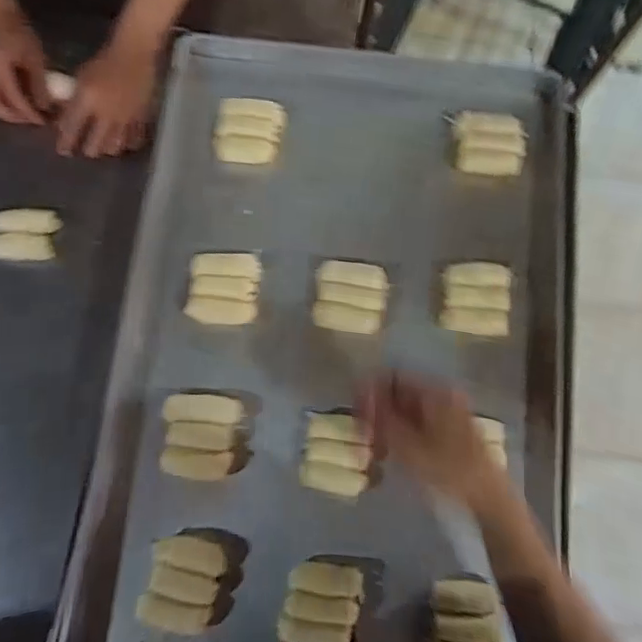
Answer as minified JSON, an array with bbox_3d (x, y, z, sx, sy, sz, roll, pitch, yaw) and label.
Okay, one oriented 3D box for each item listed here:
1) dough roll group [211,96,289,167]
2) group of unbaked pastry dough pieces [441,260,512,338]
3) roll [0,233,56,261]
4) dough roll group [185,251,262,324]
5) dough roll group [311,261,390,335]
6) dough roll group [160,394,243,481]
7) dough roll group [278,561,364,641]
[{"bbox_3d":[-0.081,-0.219,0.674,0.073,0.023,0.078,7,75,0],"label":"dough roll group"},{"bbox_3d":[0.168,-0.024,0.631,0.070,0.031,0.076,7,75,0],"label":"group of unbaked pastry dough pieces"},{"bbox_3d":[-0.343,-0.084,0.665,0.077,0.018,0.033,0,75,-2],"label":"roll"},{"bbox_3d":[-0.104,-0.035,0.633,0.072,0.013,0.078,4,75,-1],"label":"dough roll group"},{"bbox_3d":[0.033,-0.026,0.642,0.076,0.016,0.073,7,83,2],"label":"dough roll group"},{"bbox_3d":[-0.120,0.116,0.589,0.072,0.015,0.082,2,75,-1],"label":"dough roll group"},{"bbox_3d":[0.001,0.269,0.554,0.069,0.020,0.074,14,75,2],"label":"dough roll group"}]

